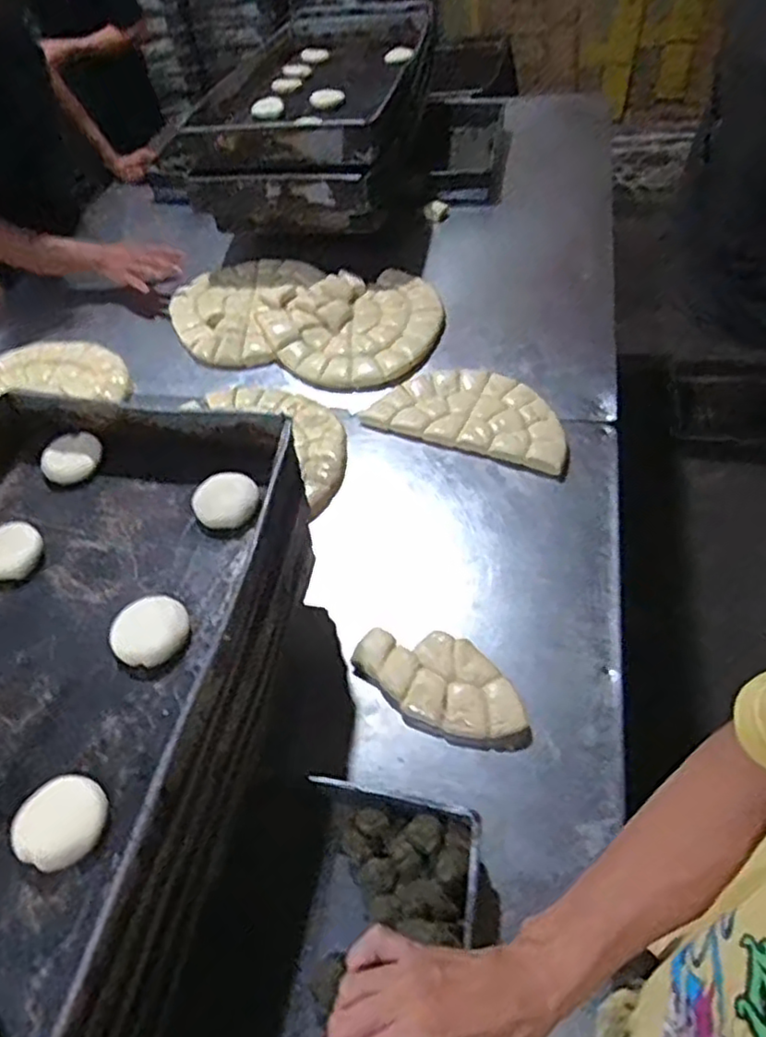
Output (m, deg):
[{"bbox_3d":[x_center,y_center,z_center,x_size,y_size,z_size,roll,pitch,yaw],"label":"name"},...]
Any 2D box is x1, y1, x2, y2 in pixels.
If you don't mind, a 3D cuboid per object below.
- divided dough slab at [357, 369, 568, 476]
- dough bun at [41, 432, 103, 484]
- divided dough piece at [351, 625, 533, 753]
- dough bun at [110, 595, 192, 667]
[{"bbox_3d":[0.139,-0.169,1.052,0.310,0.024,0.157,17,55,21],"label":"divided dough slab"},{"bbox_3d":[-0.353,-0.070,0.778,0.056,0.019,0.065,36,64,26],"label":"dough bun"},{"bbox_3d":[0.072,0.191,0.786,0.107,0.021,0.205,-39,56,-22],"label":"divided dough piece"},{"bbox_3d":[-0.212,0.100,0.618,0.062,0.020,0.066,-2,54,3],"label":"dough bun"}]

